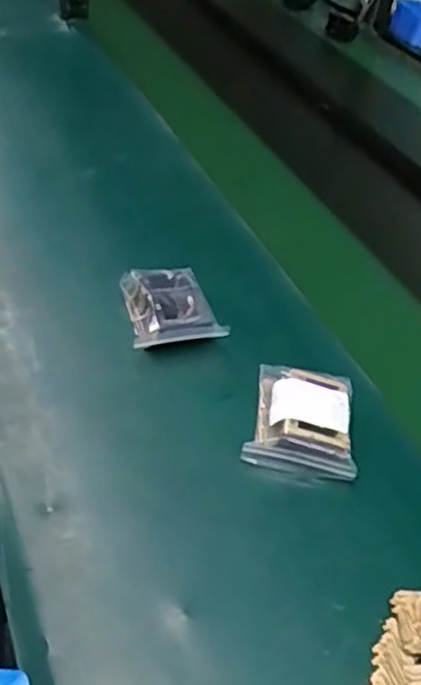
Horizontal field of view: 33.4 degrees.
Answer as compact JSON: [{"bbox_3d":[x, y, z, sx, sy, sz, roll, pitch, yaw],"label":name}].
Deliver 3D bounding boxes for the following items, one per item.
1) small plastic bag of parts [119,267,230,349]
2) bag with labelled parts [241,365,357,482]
[{"bbox_3d":[-0.038,-0.035,0.684,0.086,0.037,0.097,-5,42,-14],"label":"small plastic bag of parts"},{"bbox_3d":[0.079,0.061,0.591,0.084,0.027,0.101,11,41,4],"label":"bag with labelled parts"}]

